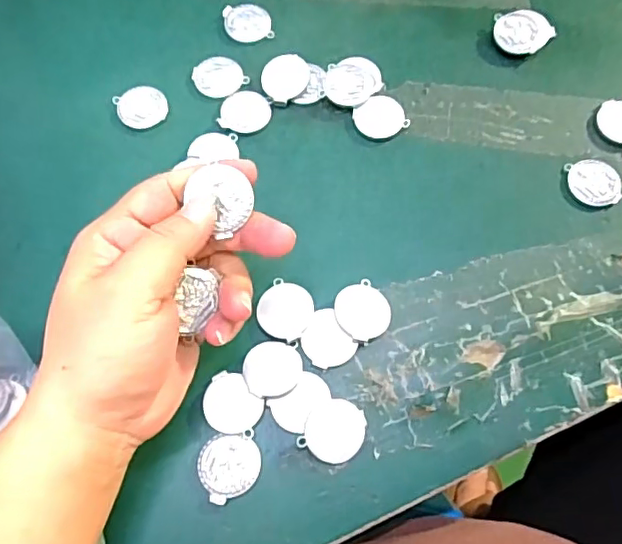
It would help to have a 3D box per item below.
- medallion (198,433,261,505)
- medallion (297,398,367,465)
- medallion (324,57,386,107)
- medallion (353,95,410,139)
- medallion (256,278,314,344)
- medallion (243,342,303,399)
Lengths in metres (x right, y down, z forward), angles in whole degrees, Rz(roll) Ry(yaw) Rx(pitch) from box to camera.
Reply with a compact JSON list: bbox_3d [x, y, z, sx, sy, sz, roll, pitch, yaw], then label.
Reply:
[{"bbox_3d":[-0.039,0.092,0.267,0.029,0.005,0.029,0,70,0],"label":"medallion"},{"bbox_3d":[0.012,0.077,0.272,0.029,0.004,0.030,2,74,-8],"label":"medallion"},{"bbox_3d":[0.026,-0.117,0.341,0.036,0.004,0.032,-23,71,-6],"label":"medallion"},{"bbox_3d":[0.042,-0.093,0.335,0.028,0.006,0.026,0,70,0],"label":"medallion"},{"bbox_3d":[-0.014,0.020,0.293,0.028,0.005,0.029,0,70,0],"label":"medallion"},{"bbox_3d":[-0.019,0.049,0.280,0.028,0.004,0.028,0,70,0],"label":"medallion"}]

